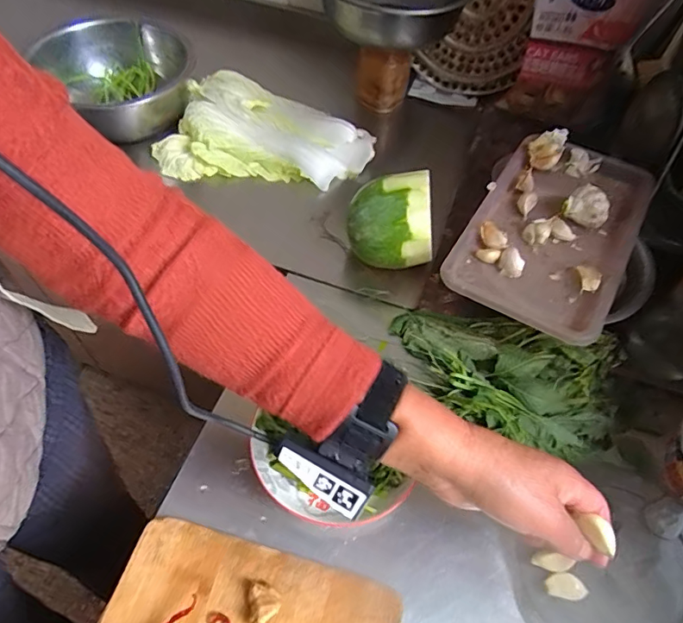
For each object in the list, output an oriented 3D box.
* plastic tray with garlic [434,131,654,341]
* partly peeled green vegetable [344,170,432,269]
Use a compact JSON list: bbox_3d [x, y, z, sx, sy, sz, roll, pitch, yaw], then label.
[{"bbox_3d":[0.225,-0.092,0.514,0.158,0.039,0.268,28,59,15],"label":"plastic tray with garlic"},{"bbox_3d":[0.054,-0.101,0.551,0.095,0.088,0.087,4,57,-1],"label":"partly peeled green vegetable"}]

